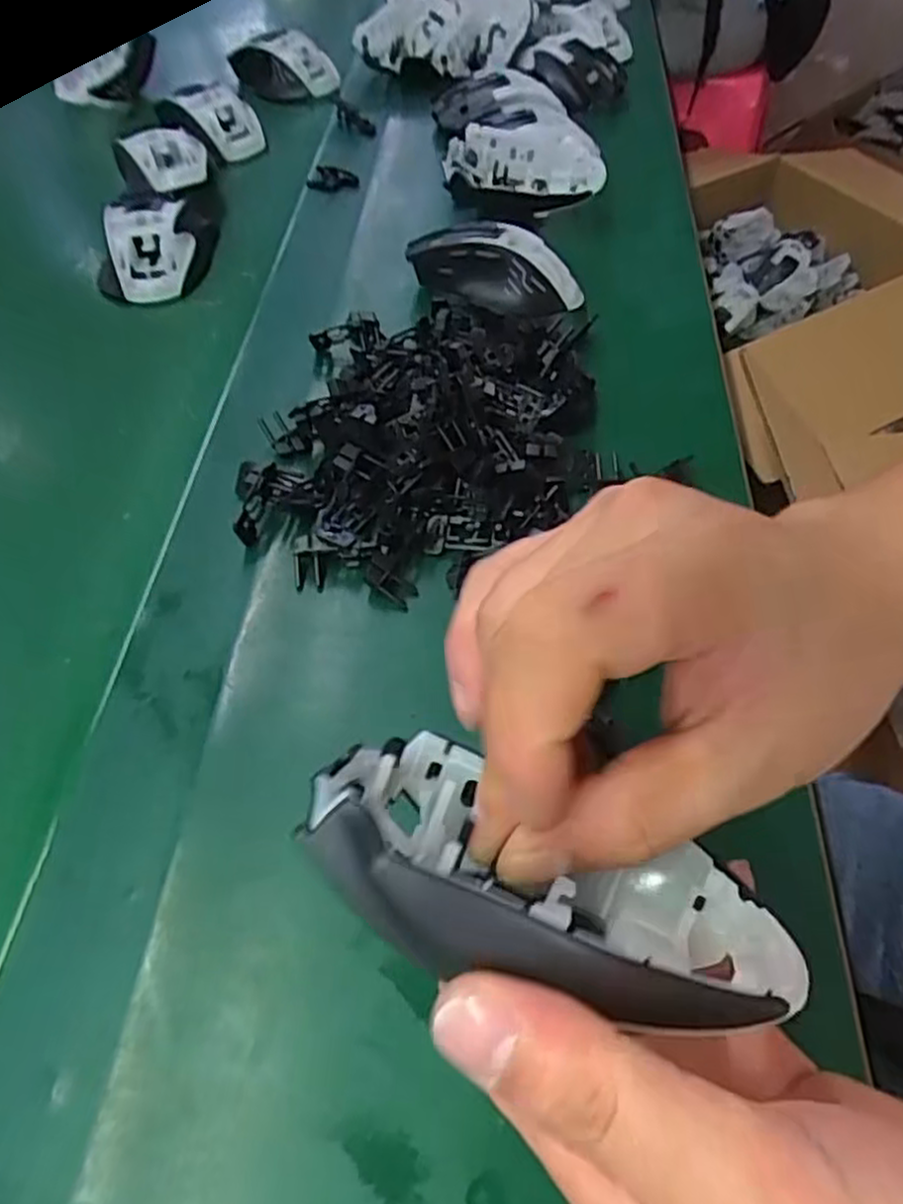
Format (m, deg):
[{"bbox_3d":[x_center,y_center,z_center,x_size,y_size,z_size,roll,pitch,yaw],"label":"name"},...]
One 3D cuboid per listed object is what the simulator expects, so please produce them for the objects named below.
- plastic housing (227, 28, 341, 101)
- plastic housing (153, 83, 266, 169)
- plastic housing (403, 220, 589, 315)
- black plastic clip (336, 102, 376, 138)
[{"bbox_3d":[-0.153,-0.484,0.684,0.102,0.050,0.042,6,54,3],"label":"plastic housing"},{"bbox_3d":[-0.196,-0.392,0.626,0.081,0.042,0.048,30,59,19],"label":"plastic housing"},{"bbox_3d":[0.027,-0.210,0.480,0.108,0.035,0.060,5,54,3],"label":"plastic housing"},{"bbox_3d":[-0.080,-0.403,0.643,0.017,0.010,0.056,-32,60,-22],"label":"black plastic clip"}]

